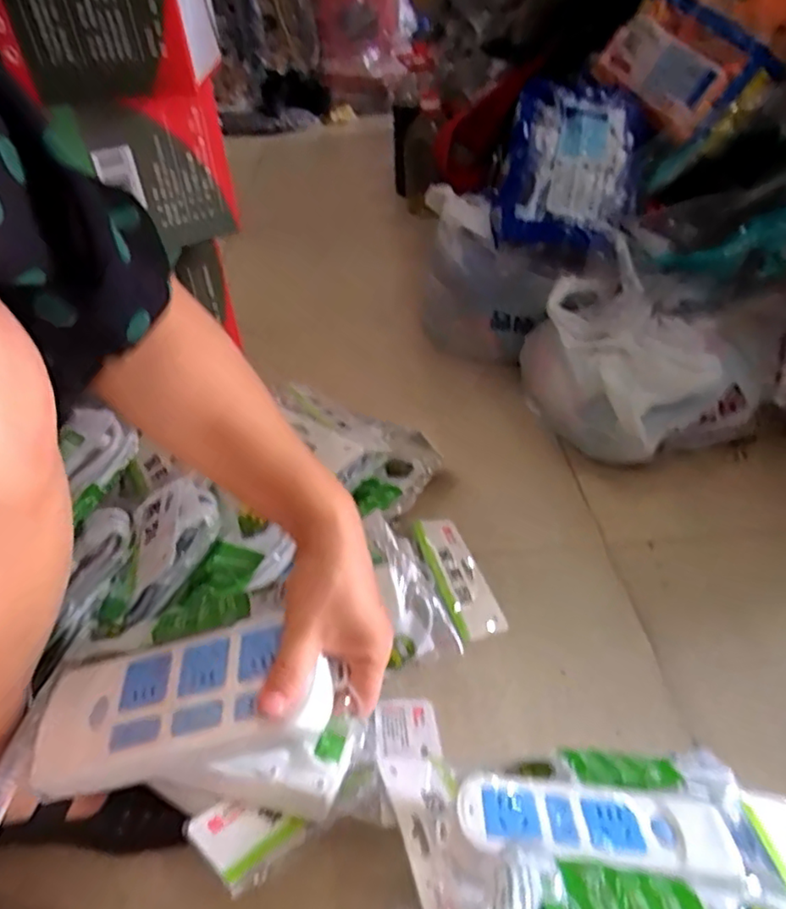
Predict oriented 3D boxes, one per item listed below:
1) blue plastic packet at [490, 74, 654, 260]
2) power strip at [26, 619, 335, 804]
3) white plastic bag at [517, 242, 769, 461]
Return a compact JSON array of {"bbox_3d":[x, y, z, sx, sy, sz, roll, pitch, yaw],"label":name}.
[{"bbox_3d":[0.241,-0.399,0.833,0.195,0.240,0.072,14,3,23],"label":"blue plastic packet"},{"bbox_3d":[-0.131,0.159,0.383,0.190,0.027,0.076,-14,38,10],"label":"power strip"},{"bbox_3d":[0.344,-0.125,0.835,0.255,0.183,0.265,-12,38,-9],"label":"white plastic bag"}]

